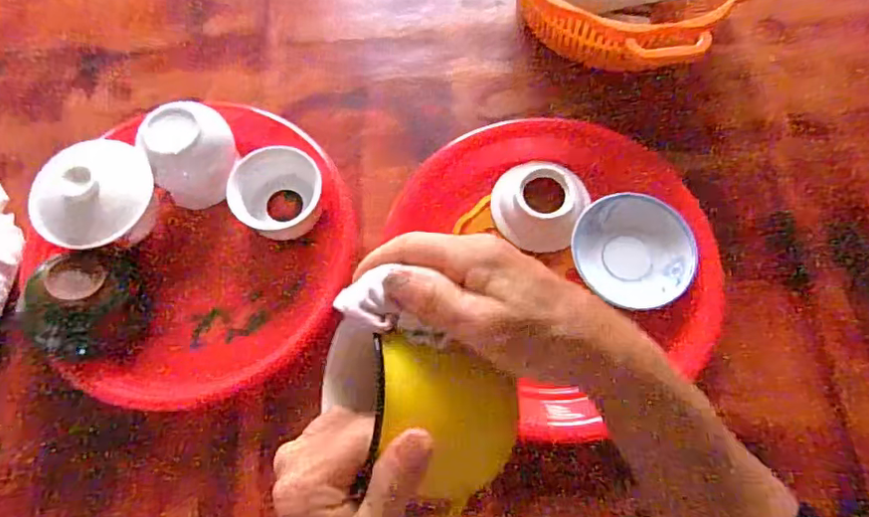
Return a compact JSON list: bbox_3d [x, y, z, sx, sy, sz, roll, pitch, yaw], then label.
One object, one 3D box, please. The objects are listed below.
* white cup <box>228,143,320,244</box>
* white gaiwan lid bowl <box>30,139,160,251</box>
[{"bbox_3d":[-0.126,-0.050,0.466,0.071,0.037,0.074,0,70,1],"label":"white cup"},{"bbox_3d":[-0.255,-0.050,0.418,0.082,0.035,0.084,0,70,1],"label":"white gaiwan lid bowl"}]

